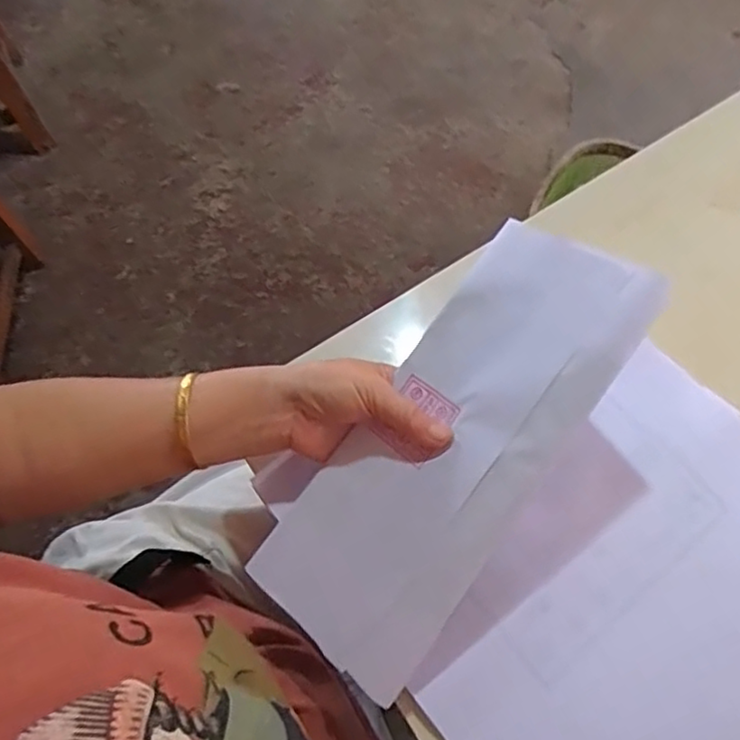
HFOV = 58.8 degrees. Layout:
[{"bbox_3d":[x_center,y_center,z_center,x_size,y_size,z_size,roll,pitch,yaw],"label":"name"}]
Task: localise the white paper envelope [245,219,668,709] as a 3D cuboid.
[{"bbox_3d":[0.049,0.046,0.417,0.124,0.016,0.292,36,90,33],"label":"white paper envelope"}]

